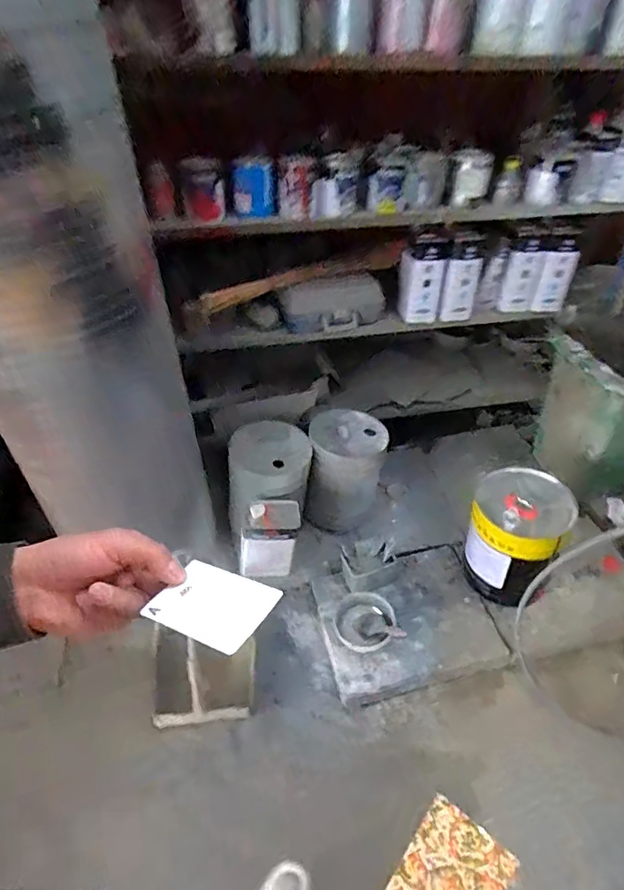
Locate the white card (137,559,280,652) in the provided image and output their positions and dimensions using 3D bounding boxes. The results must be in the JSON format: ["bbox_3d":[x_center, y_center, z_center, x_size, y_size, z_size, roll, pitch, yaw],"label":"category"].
[{"bbox_3d":[-0.067,0.108,0.335,0.085,0.004,0.054,7,36,34],"label":"white card"}]

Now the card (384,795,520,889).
[{"bbox_3d":[0.082,0.279,0.306,0.057,0.004,0.086,29,77,28],"label":"card"}]

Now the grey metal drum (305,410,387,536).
[{"bbox_3d":[0.126,0.097,1.812,0.254,0.365,0.283,6,41,7],"label":"grey metal drum"}]

